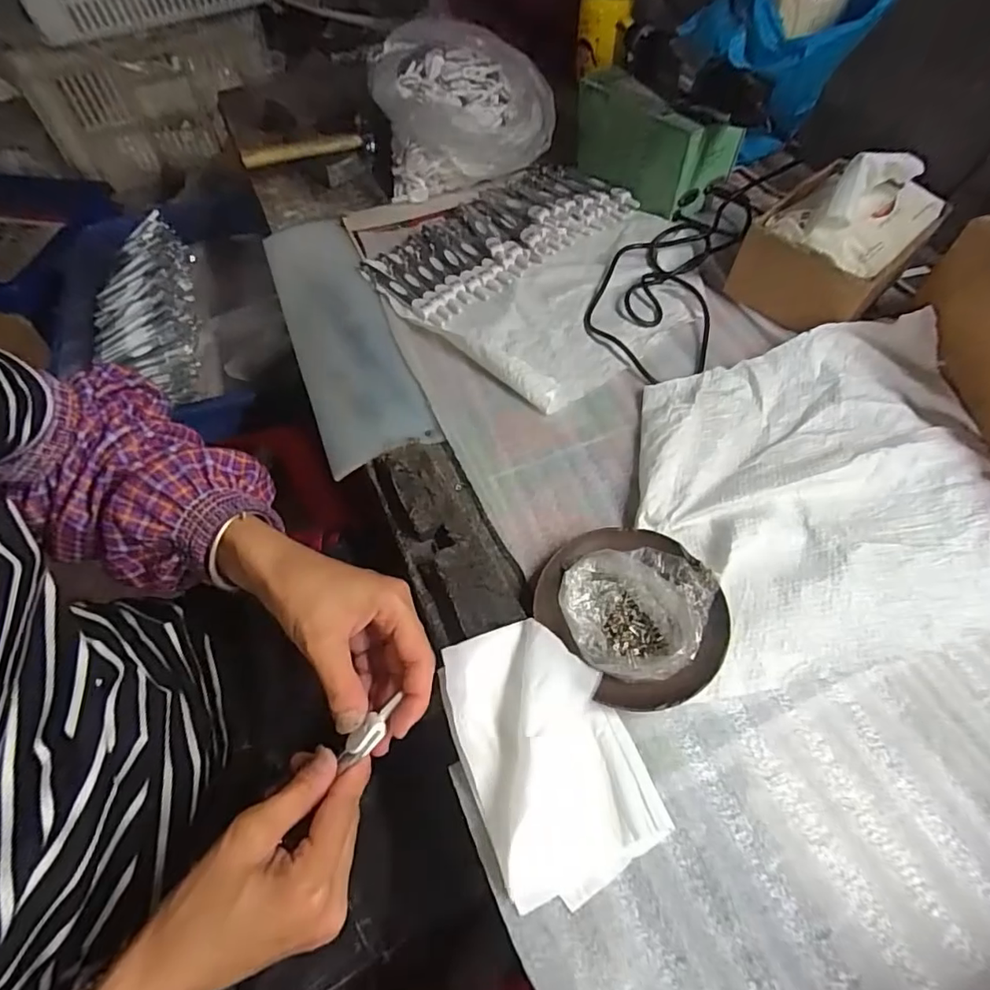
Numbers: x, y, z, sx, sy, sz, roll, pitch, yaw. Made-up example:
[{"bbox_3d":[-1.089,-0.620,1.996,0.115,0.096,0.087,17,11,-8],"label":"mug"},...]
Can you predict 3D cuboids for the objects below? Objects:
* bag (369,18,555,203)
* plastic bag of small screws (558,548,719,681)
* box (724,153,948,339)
[{"bbox_3d":[-0.042,-0.449,0.636,0.188,0.105,0.172,-12,58,-5],"label":"bag"},{"bbox_3d":[0.090,0.073,0.336,0.095,0.029,0.075,-7,58,-2],"label":"plastic bag of small screws"},{"bbox_3d":[0.303,-0.229,0.483,0.119,0.099,0.156,37,66,23],"label":"box"}]

